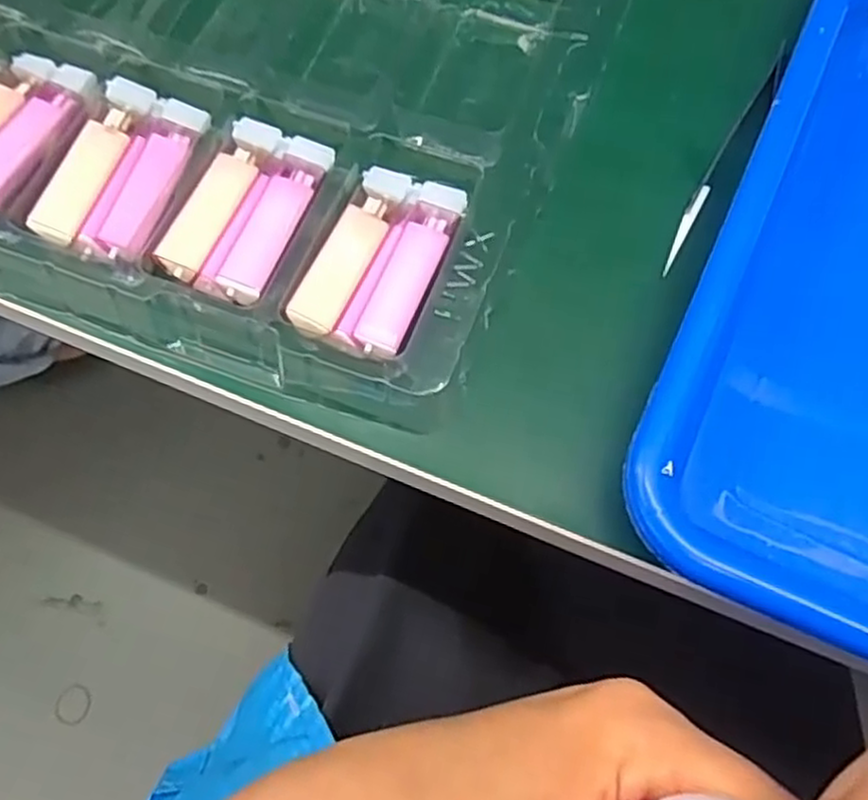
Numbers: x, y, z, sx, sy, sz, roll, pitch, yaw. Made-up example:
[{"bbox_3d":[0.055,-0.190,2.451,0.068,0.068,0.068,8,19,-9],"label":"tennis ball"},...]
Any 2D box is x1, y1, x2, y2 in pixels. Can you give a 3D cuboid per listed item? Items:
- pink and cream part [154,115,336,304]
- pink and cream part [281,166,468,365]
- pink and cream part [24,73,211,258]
[{"bbox_3d":[-0.068,-0.070,0.268,0.039,0.010,0.070,20,70,9],"label":"pink and cream part"},{"bbox_3d":[-0.019,-0.050,0.261,0.039,0.012,0.070,21,70,10],"label":"pink and cream part"},{"bbox_3d":[-0.117,-0.087,0.276,0.039,0.015,0.069,15,69,8],"label":"pink and cream part"}]

